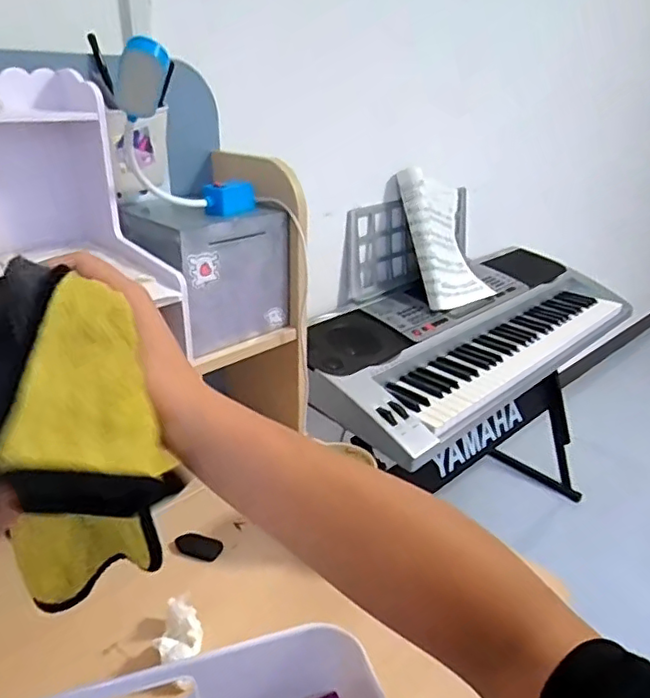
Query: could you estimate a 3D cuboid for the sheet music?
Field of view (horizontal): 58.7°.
[{"bbox_3d":[0.286,-0.252,1.351,0.062,0.309,0.271,-13,-1,39],"label":"sheet music"}]

